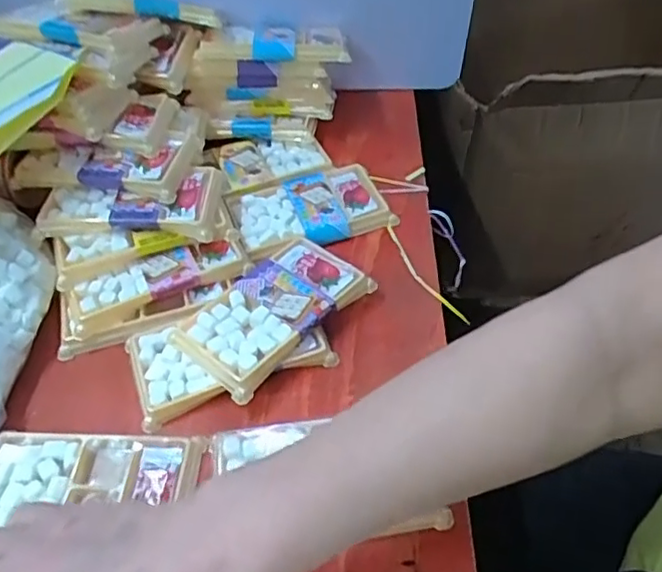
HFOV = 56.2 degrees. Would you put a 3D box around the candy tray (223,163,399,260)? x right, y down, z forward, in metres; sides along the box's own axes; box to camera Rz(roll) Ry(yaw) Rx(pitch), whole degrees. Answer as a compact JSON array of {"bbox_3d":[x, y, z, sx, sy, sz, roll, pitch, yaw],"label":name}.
[{"bbox_3d":[-0.020,-0.070,0.533,0.130,0.009,0.082,-16,50,-11],"label":"candy tray"}]

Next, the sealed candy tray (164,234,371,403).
[{"bbox_3d":[-0.045,0.015,0.451,0.085,0.021,0.131,33,58,27],"label":"sealed candy tray"}]

